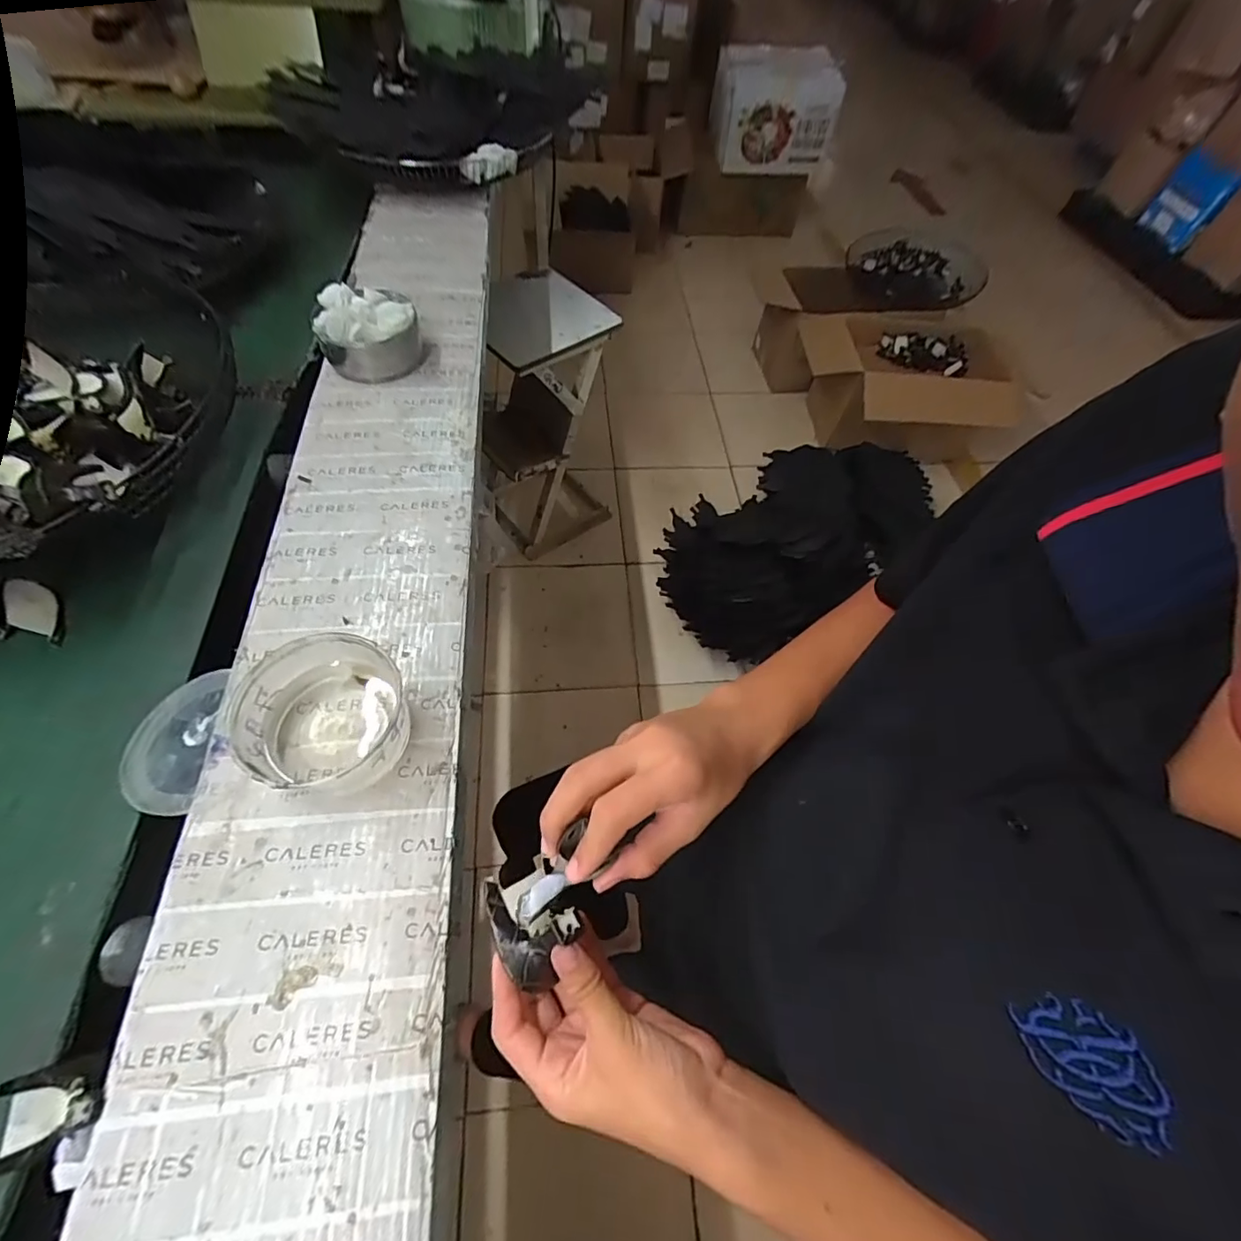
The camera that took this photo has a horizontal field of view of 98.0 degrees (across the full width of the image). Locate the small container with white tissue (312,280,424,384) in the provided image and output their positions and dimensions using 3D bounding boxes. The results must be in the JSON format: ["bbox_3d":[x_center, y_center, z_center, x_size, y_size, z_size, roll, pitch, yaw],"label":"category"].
[{"bbox_3d":[-0.309,-0.364,0.670,0.115,0.075,0.117,-12,60,-12],"label":"small container with white tissue"}]

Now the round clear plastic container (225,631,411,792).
[{"bbox_3d":[-0.225,0.071,0.417,0.110,0.064,0.106,2,58,-3],"label":"round clear plastic container"}]

